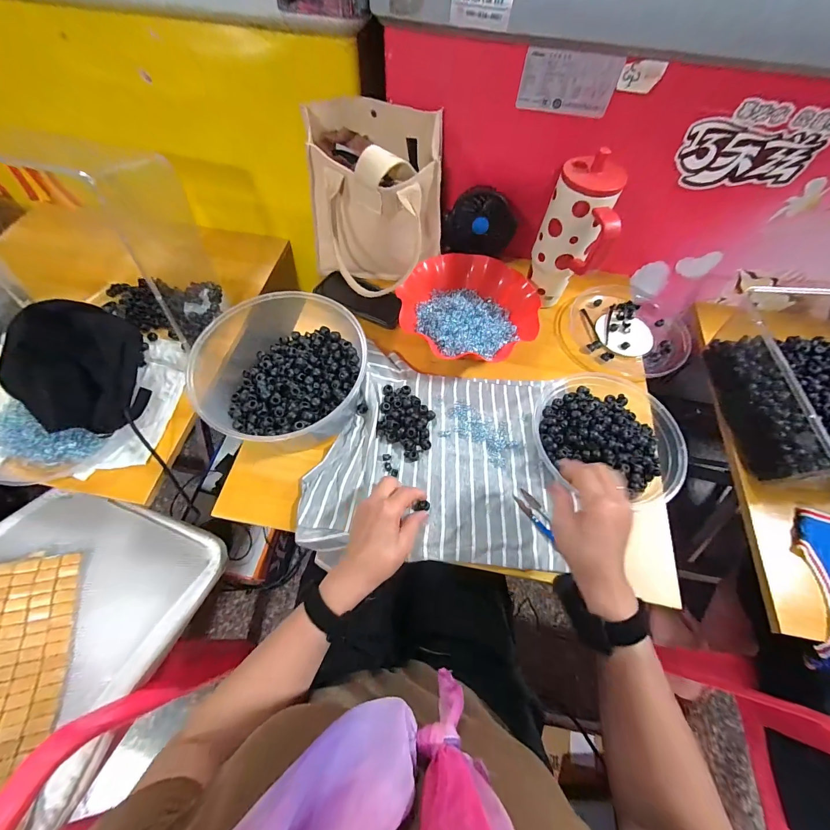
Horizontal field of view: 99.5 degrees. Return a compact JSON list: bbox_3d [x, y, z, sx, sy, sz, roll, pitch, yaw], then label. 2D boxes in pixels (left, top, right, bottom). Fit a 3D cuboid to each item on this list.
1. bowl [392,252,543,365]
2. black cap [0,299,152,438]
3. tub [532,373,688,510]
[{"bbox_3d":[0.088,-0.171,0.591,0.207,0.067,0.218,1,62,-2],"label":"bowl"},{"bbox_3d":[-0.450,-0.071,0.485,0.103,0.104,0.176,-9,62,-7],"label":"black cap"},{"bbox_3d":[0.277,0.022,0.507,0.192,0.039,0.177,1,62,-2],"label":"tub"}]

